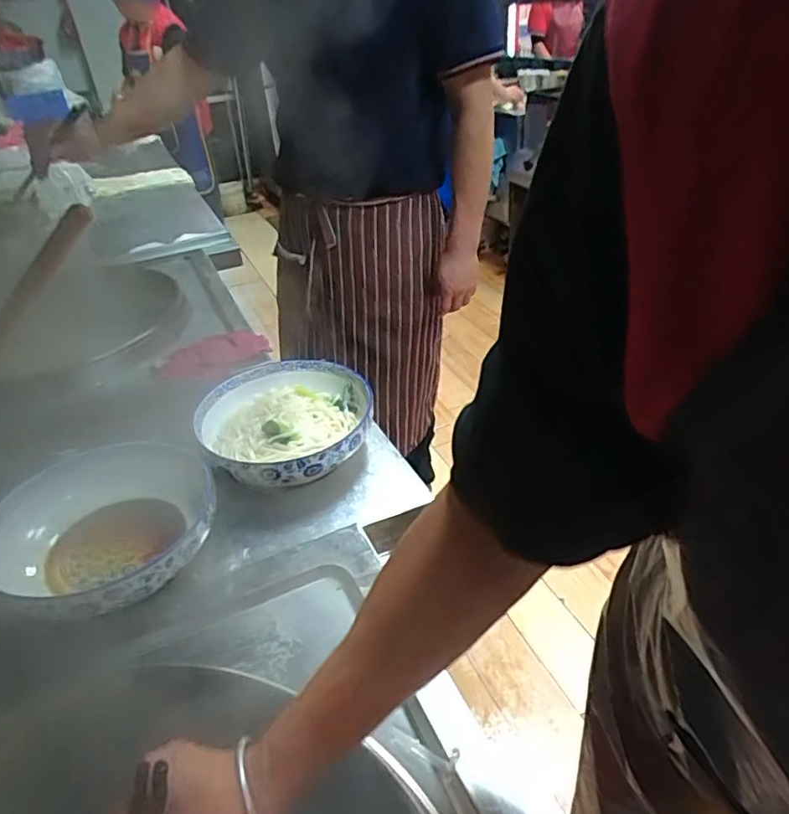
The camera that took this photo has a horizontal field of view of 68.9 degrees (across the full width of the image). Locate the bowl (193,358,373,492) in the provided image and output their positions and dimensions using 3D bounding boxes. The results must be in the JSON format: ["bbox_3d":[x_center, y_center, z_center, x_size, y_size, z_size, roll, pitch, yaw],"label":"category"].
[{"bbox_3d":[-0.138,0.021,0.749,0.215,0.061,0.233,-3,35,2],"label":"bowl"}]

